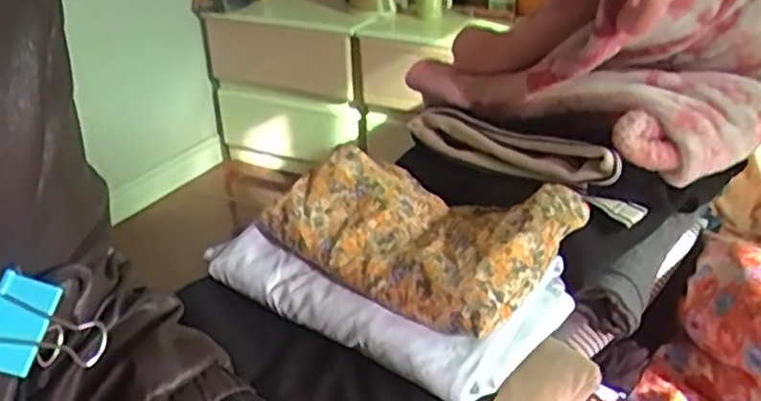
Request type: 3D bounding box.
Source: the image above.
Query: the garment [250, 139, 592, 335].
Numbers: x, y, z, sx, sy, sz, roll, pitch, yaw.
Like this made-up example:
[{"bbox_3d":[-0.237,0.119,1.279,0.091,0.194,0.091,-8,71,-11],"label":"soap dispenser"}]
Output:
[{"bbox_3d":[0.026,0.018,0.579,0.232,0.052,0.147,19,35,35],"label":"garment"}]

